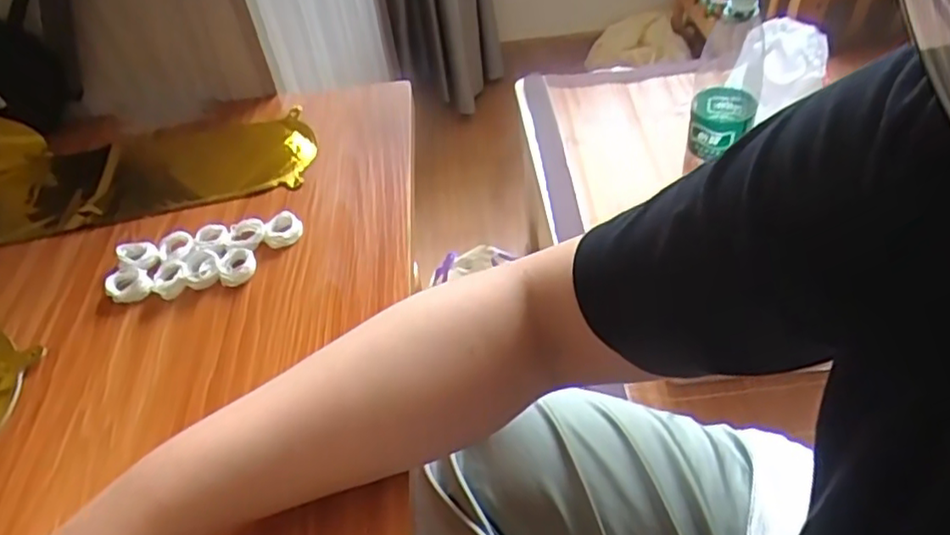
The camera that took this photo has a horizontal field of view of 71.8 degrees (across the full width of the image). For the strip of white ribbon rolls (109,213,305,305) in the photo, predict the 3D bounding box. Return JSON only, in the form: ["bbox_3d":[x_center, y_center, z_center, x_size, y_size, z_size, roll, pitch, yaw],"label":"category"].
[{"bbox_3d":[-0.206,-0.009,0.501,0.138,0.012,0.061,-12,45,-4],"label":"strip of white ribbon rolls"}]

